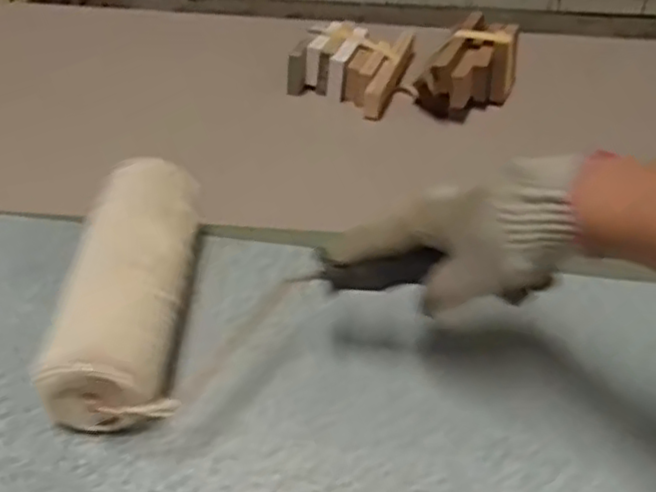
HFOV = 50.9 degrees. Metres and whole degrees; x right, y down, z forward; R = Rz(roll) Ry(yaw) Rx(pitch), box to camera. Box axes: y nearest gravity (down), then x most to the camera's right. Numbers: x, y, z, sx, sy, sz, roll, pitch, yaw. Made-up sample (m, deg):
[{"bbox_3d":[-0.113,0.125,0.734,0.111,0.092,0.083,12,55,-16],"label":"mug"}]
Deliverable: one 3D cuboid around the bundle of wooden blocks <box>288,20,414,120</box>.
[{"bbox_3d":[0.032,-0.248,0.917,0.143,0.055,0.198,12,39,10],"label":"bundle of wooden blocks"}]

